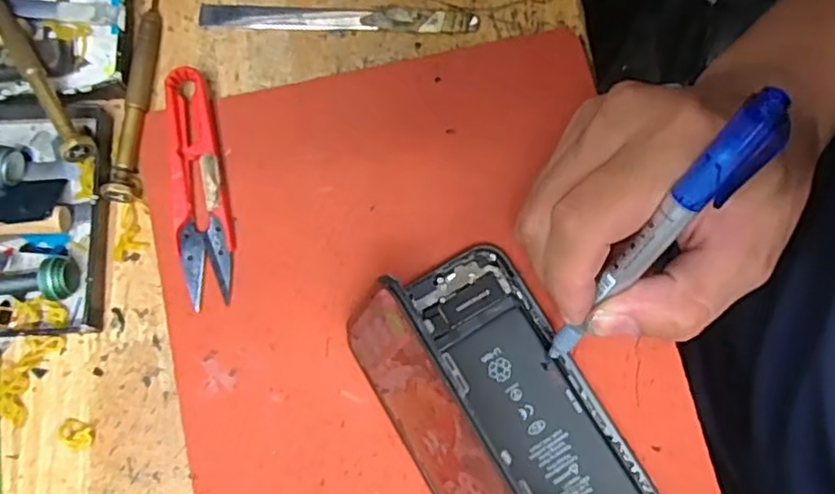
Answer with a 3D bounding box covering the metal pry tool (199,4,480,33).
[{"bbox_3d":[-0.037,-0.108,0.303,0.128,0.004,0.013,2,78,0],"label":"metal pry tool"}]

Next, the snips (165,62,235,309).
[{"bbox_3d":[-0.093,-0.027,0.279,0.023,0.011,0.101,-9,78,-3],"label":"snips"}]

